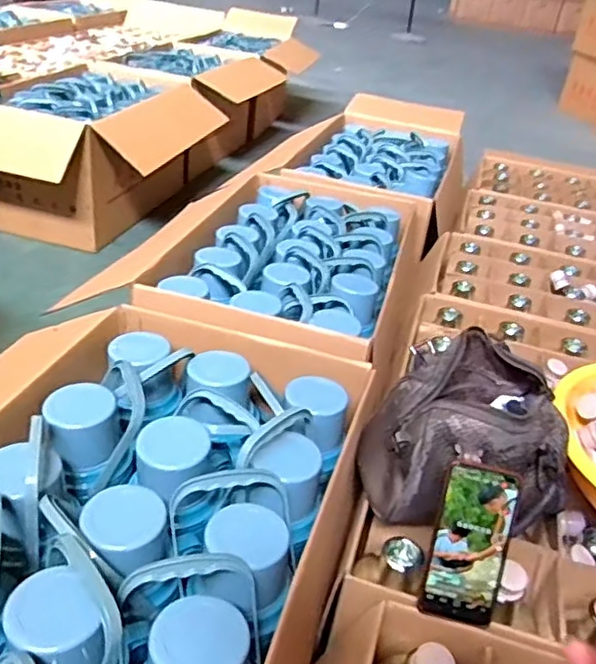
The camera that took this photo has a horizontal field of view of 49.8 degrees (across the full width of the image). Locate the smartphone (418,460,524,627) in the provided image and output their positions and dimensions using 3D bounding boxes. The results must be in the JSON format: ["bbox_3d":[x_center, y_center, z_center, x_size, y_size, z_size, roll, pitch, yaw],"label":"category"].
[{"bbox_3d":[0.184,0.223,0.677,0.081,0.164,0.014,12,1,6],"label":"smartphone"}]

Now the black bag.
[{"bbox_3d":[0.218,0.120,0.795,0.240,0.154,0.230,16,34,12],"label":"black bag"}]

